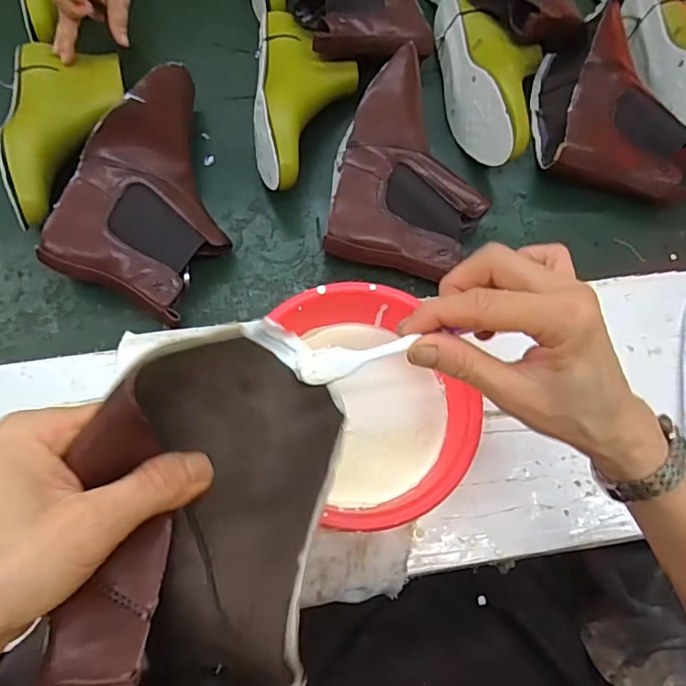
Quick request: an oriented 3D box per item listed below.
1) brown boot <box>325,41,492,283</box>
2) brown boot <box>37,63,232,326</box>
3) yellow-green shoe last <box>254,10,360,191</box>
[{"bbox_3d":[0.078,-0.197,0.567,0.164,0.080,0.252,14,69,3],"label":"brown boot"},{"bbox_3d":[-0.180,-0.164,0.538,0.144,0.093,0.250,24,70,6],"label":"brown boot"},{"bbox_3d":[-0.043,-0.274,0.594,0.114,0.084,0.238,2,69,-2],"label":"yellow-green shoe last"}]

